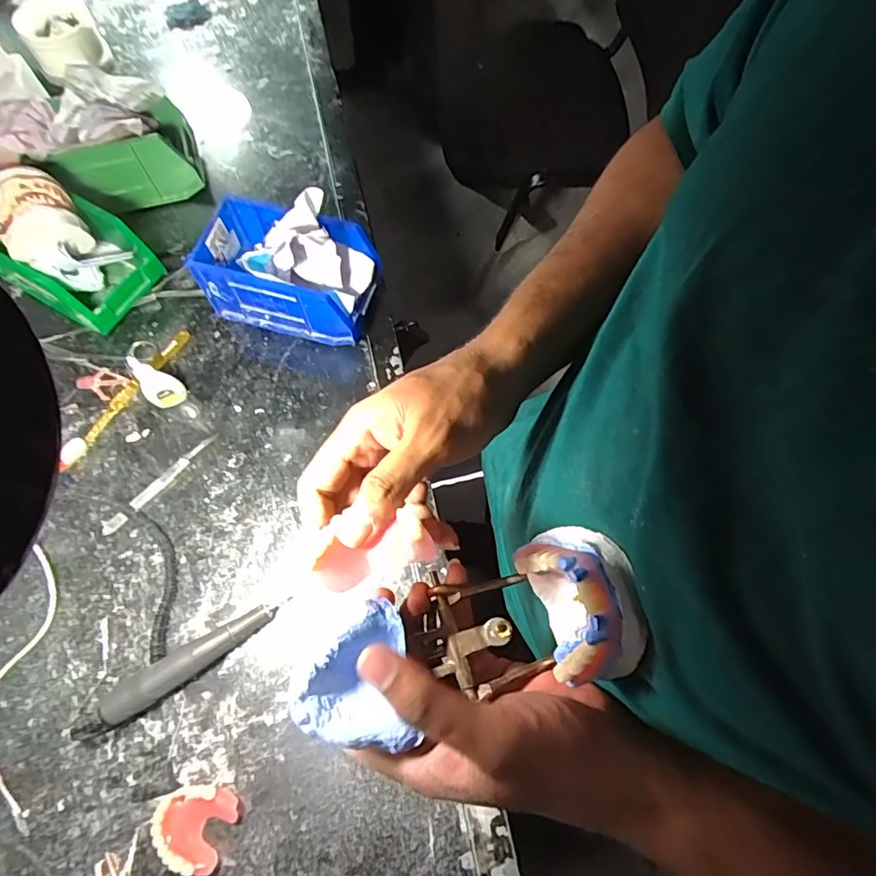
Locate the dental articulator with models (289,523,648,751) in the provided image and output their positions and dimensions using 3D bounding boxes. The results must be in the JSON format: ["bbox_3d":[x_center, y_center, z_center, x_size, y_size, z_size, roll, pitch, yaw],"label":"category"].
[{"bbox_3d":[0.016,0.096,0.248,0.154,0.068,0.063,-22,70,4],"label":"dental articulator with models"}]

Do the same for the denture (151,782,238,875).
[{"bbox_3d":[-0.195,0.307,0.413,0.058,0.018,0.057,20,69,6],"label":"denture"}]

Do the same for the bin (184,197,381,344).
[{"bbox_3d":[-0.160,-0.179,0.568,0.167,0.098,0.098,15,68,4],"label":"bin"}]

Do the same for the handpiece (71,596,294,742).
[{"bbox_3d":[-0.221,0.198,0.449,0.186,0.030,0.029,-28,72,-13],"label":"handpiece"}]

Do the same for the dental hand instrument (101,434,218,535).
[{"bbox_3d":[-0.278,0.045,0.522,0.014,0.005,0.136,40,72,13],"label":"dental hand instrument"}]

